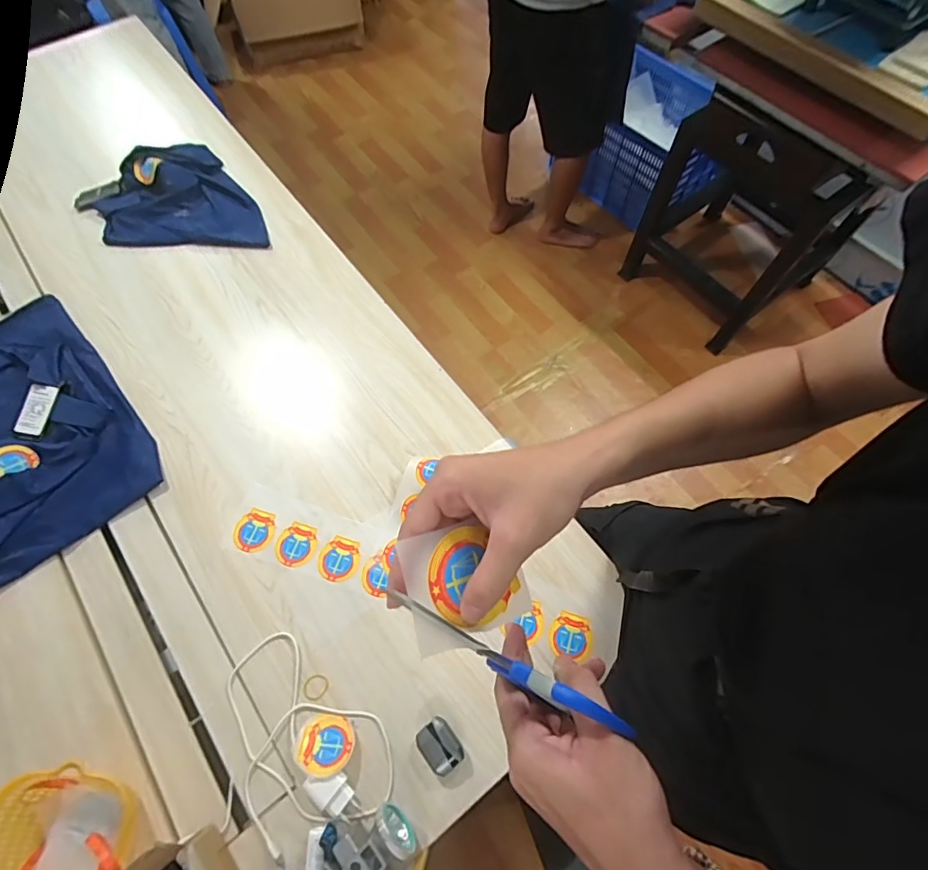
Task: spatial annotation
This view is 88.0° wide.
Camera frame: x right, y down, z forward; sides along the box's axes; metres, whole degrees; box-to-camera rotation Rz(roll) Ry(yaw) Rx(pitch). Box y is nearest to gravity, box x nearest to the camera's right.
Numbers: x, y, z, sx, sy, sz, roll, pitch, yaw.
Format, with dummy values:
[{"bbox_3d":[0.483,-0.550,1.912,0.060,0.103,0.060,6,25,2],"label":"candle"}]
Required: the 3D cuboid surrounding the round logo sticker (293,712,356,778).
[{"bbox_3d":[-0.180,0.397,0.619,0.072,0.005,0.068,2,44,-2],"label":"round logo sticker"}]

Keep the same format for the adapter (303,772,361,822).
[{"bbox_3d":[-0.162,0.442,0.596,0.067,0.023,0.041,25,67,12],"label":"adapter"}]

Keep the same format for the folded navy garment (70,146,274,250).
[{"bbox_3d":[-0.604,-0.475,1.002,0.290,0.045,0.400,-38,69,-16],"label":"folded navy garment"}]

